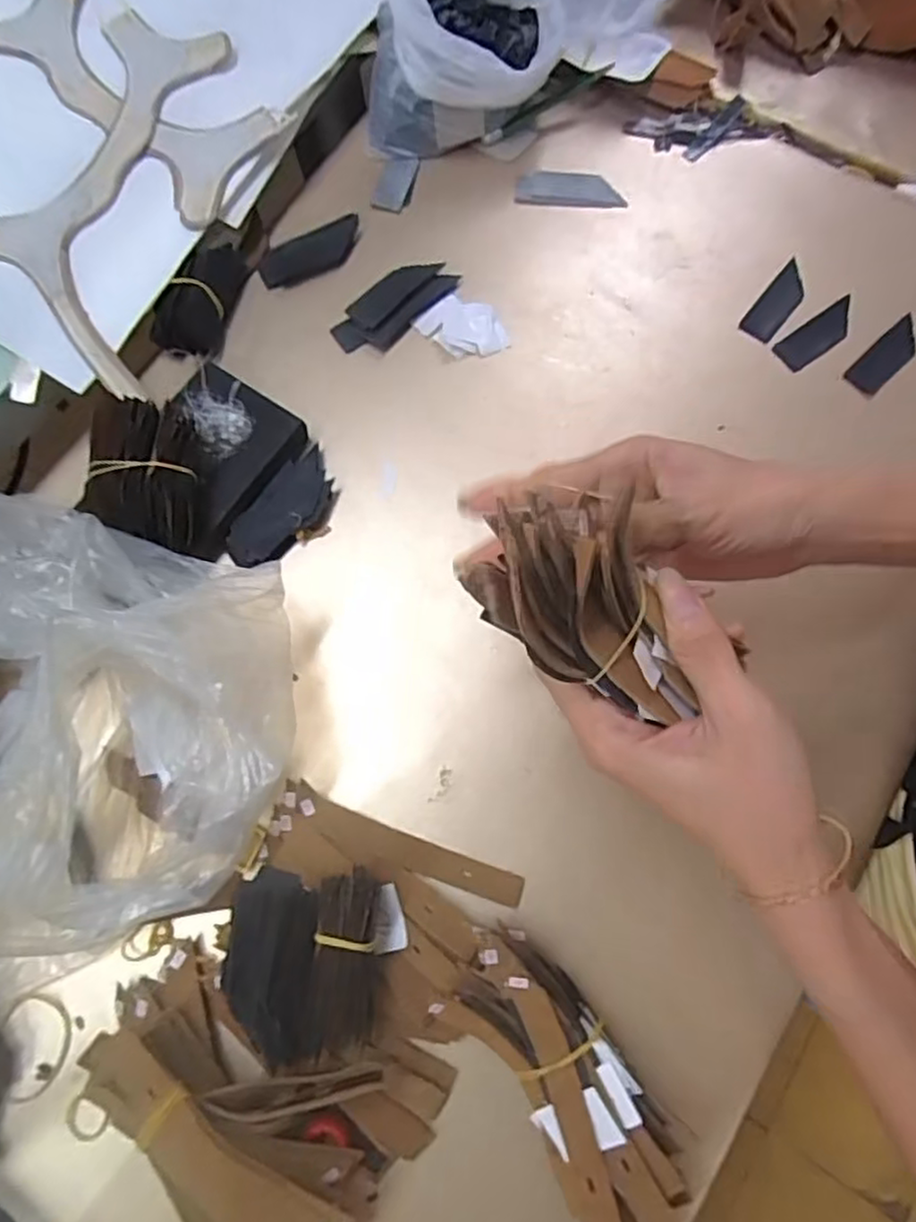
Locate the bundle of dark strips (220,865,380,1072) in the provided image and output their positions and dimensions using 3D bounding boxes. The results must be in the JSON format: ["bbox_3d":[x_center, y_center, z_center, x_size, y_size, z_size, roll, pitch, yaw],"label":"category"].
[{"bbox_3d":[-0.077,0.171,0.331,0.074,0.032,0.083,3,74,2],"label":"bundle of dark strips"}]

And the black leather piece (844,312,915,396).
[{"bbox_3d":[0.282,-0.167,0.450,0.062,0.004,0.024,-44,81,-5],"label":"black leather piece"}]

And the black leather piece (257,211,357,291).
[{"bbox_3d":[-0.104,-0.254,0.486,0.077,0.010,0.033,-26,75,-7],"label":"black leather piece"}]

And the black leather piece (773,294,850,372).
[{"bbox_3d":[0.239,-0.183,0.453,0.060,0.004,0.024,-35,80,-2],"label":"black leather piece"}]

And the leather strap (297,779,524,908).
[{"bbox_3d":[-0.028,0.126,0.363,0.128,0.007,0.019,21,75,6],"label":"leather strap"}]

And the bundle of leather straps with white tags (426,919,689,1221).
[{"bbox_3d":[0.049,0.216,0.315,0.060,0.043,0.149,-37,76,-9],"label":"bundle of leather straps with white tags"}]

